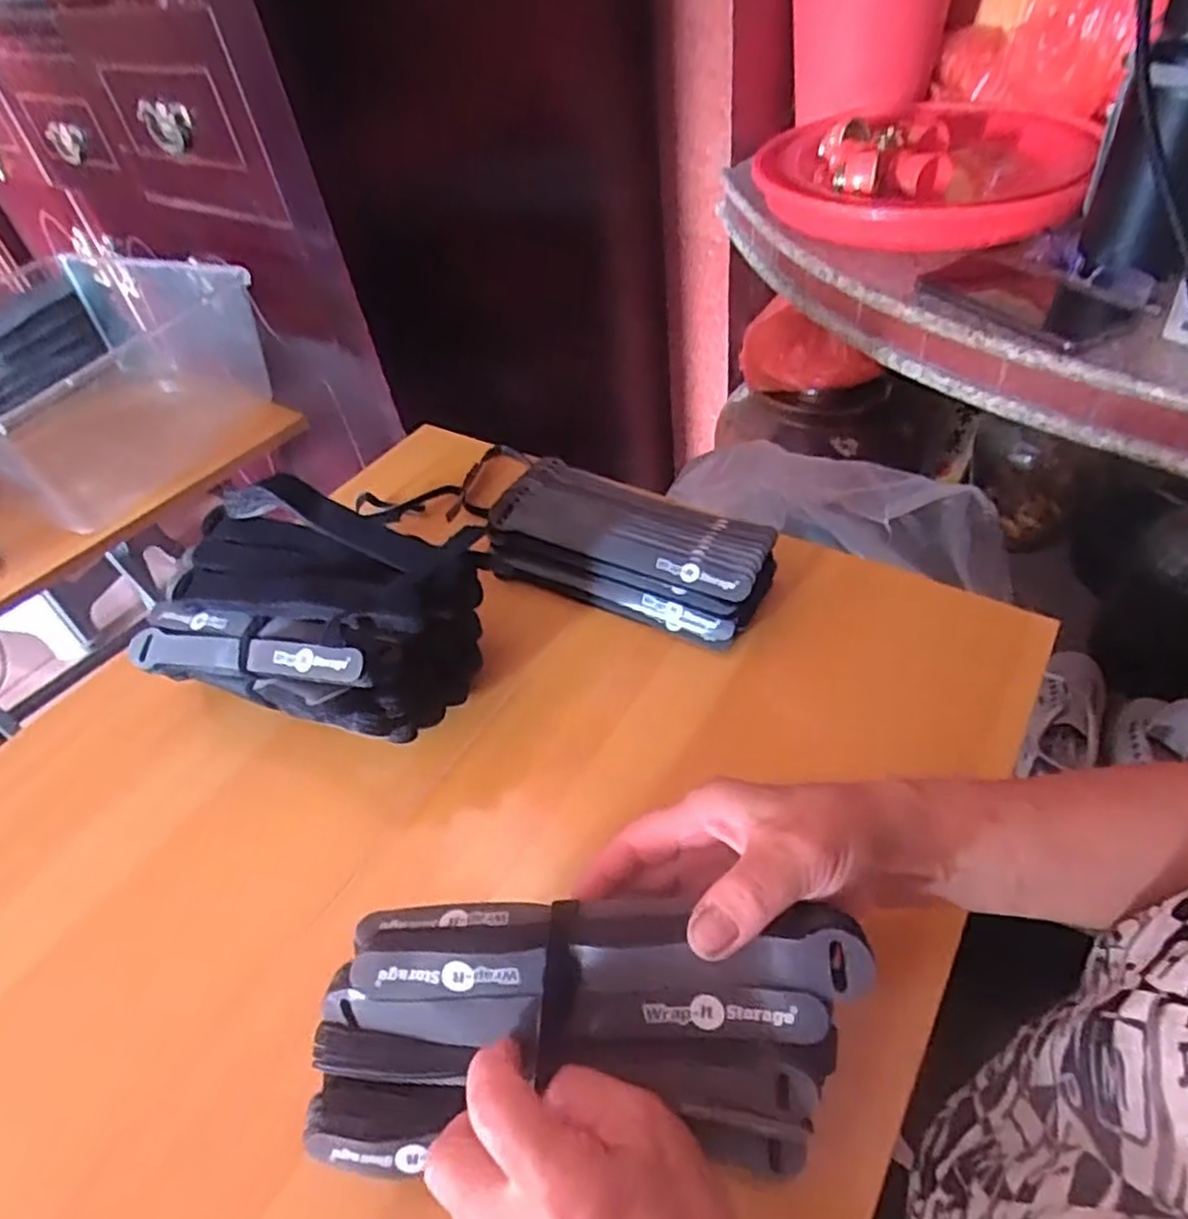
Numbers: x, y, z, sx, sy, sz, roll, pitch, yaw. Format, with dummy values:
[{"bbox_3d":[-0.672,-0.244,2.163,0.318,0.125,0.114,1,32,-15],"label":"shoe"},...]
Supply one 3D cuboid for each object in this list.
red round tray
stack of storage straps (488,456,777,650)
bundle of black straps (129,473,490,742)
[{"bbox_3d":[0.339,-0.471,0.802,0.330,0.067,0.335,-4,47,5],"label":"red round tray"},{"bbox_3d":[0.030,-0.046,0.554,0.205,0.058,0.088,15,51,21],"label":"stack of storage straps"},{"bbox_3d":[-0.184,0.010,0.477,0.235,0.119,0.124,3,48,11],"label":"bundle of black straps"}]

